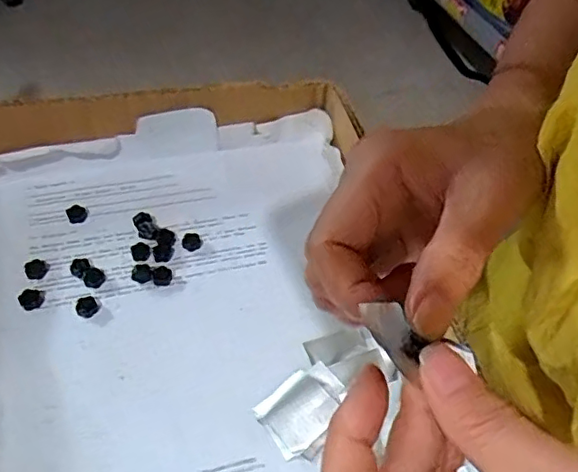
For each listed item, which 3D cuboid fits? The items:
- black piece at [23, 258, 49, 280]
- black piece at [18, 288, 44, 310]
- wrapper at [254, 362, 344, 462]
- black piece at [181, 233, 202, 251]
[{"bbox_3d":[-0.148,0.019,0.337,0.011,0.005,0.013,-27,55,-19],"label":"black piece"},{"bbox_3d":[-0.144,0.035,0.323,0.012,0.005,0.012,-1,51,1],"label":"black piece"},{"bbox_3d":[0.007,0.089,0.305,0.047,0.004,0.034,-35,59,-24],"label":"wrapper"},{"bbox_3d":[-0.060,0.004,0.359,0.012,0.008,0.009,-15,52,-11],"label":"black piece"}]

